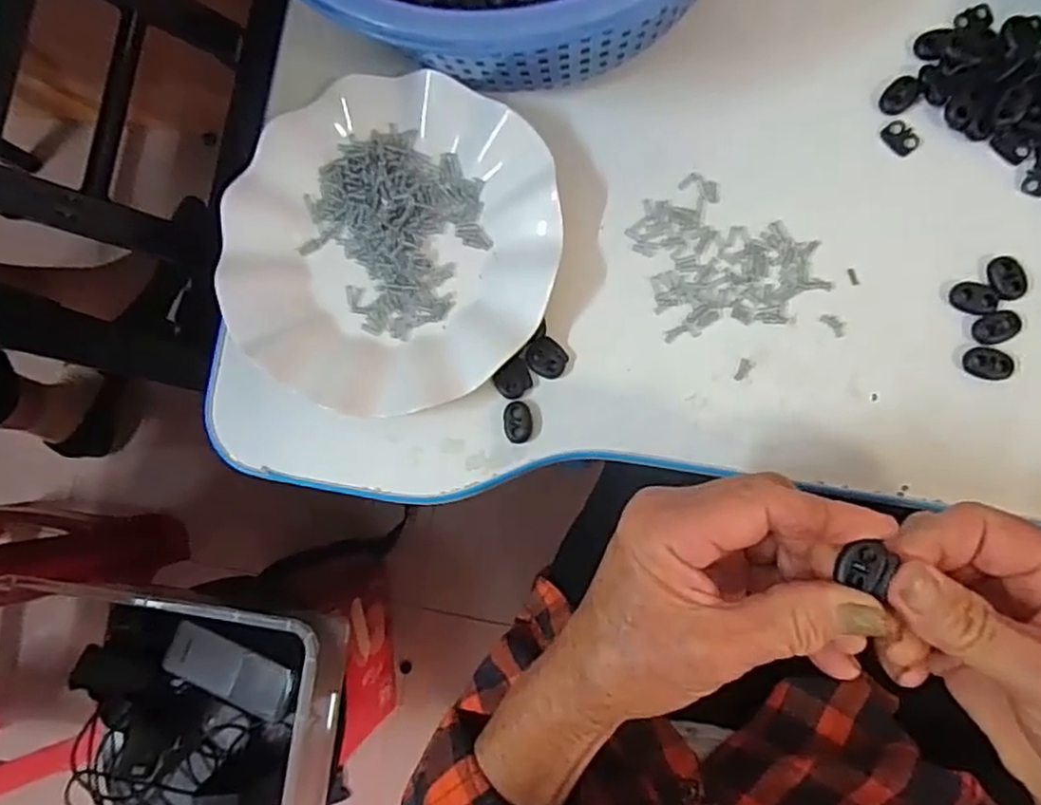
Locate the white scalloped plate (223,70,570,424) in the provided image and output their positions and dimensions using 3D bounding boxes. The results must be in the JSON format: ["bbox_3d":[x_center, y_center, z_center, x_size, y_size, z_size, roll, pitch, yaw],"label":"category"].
[{"bbox_3d":[-0.071,-0.086,0.367,0.182,0.023,0.177,-1,85,8],"label":"white scalloped plate"}]

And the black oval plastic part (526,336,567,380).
[{"bbox_3d":[0.014,-0.024,0.359,0.022,0.006,0.018,39,91,9],"label":"black oval plastic part"}]

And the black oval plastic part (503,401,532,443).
[{"bbox_3d":[-0.001,0.010,0.357,0.015,0.004,0.022,1,86,8],"label":"black oval plastic part"}]

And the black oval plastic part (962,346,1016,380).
[{"bbox_3d":[0.226,-0.019,0.326,0.022,0.004,0.015,10,87,8],"label":"black oval plastic part"}]

